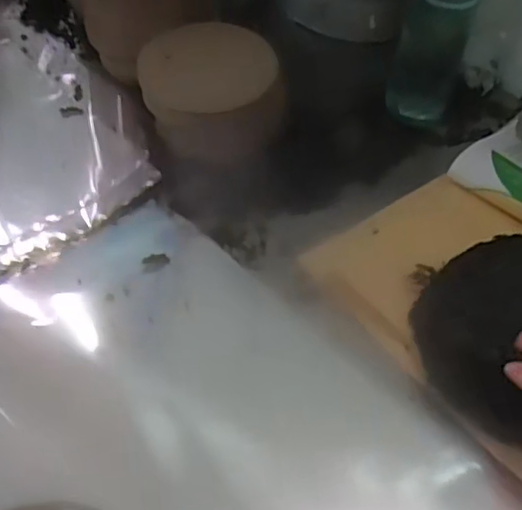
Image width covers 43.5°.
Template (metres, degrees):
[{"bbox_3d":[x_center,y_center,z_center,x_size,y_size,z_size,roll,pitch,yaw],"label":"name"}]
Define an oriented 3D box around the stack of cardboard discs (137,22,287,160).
[{"bbox_3d":[-0.054,-0.169,0.696,0.155,0.093,0.131,-2,50,-4],"label":"stack of cardboard discs"}]

